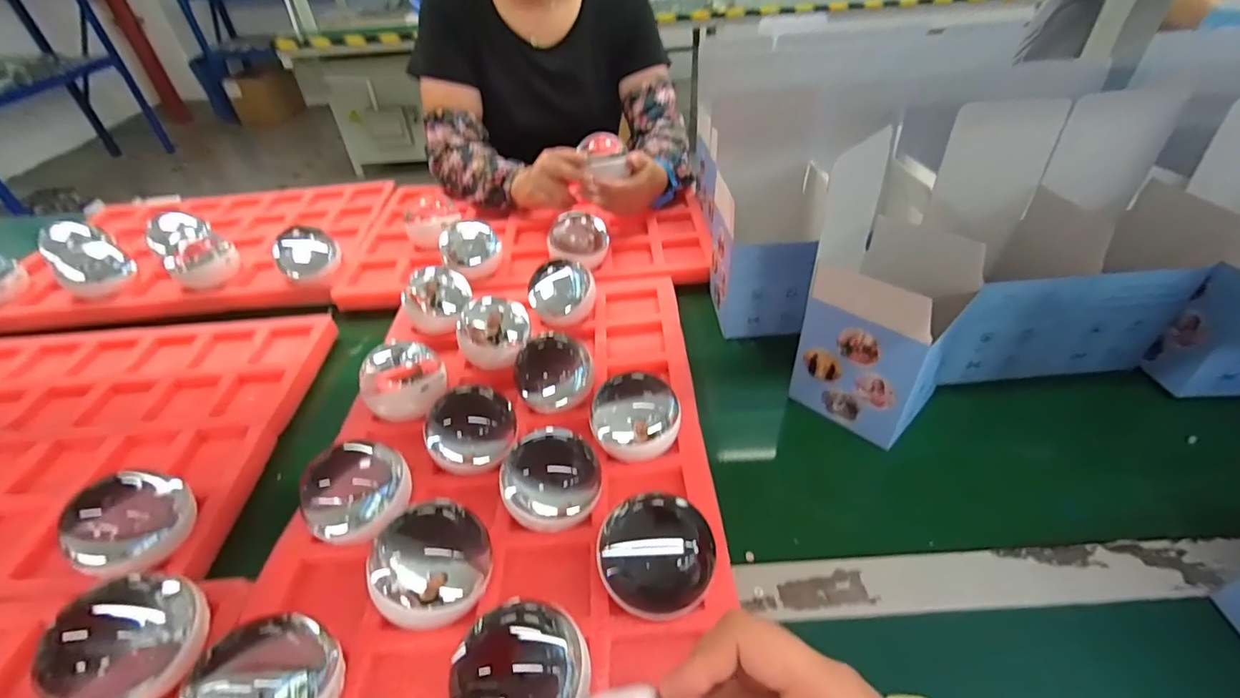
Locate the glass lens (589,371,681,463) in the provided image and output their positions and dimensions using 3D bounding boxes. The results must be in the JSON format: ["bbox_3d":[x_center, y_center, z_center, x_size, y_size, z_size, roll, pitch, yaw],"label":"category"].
[{"bbox_3d":[0.013,0.061,0.452,0.076,0.056,0.088,-1,41,3],"label":"glass lens"}]

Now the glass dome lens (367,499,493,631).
[{"bbox_3d":[-0.123,0.141,0.345,0.077,0.069,0.077,-2,41,2],"label":"glass dome lens"}]

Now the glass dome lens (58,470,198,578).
[{"bbox_3d":[-0.366,0.132,0.396,0.063,0.064,0.077,16,45,22],"label":"glass dome lens"}]

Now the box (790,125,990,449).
[{"bbox_3d":[0.236,-0.045,0.459,0.113,0.215,0.115,-35,49,-31],"label":"box"}]

